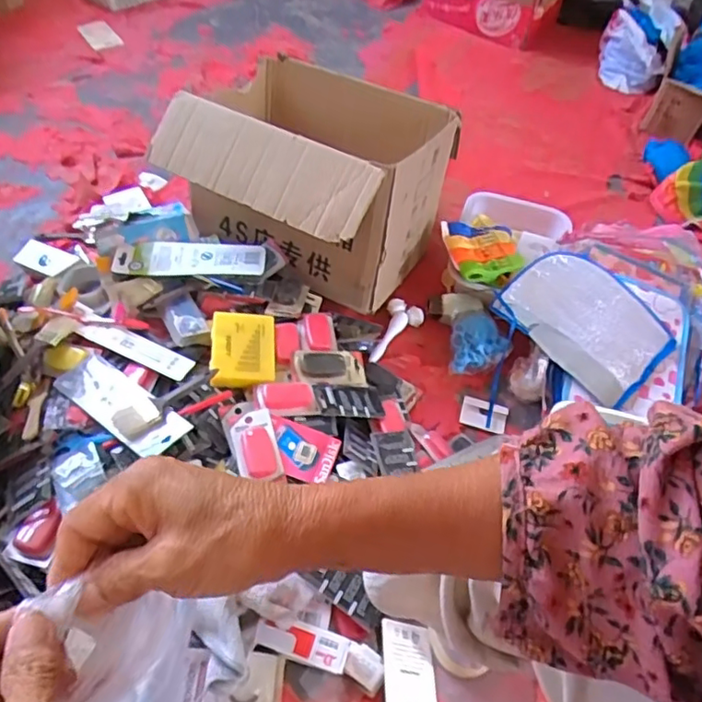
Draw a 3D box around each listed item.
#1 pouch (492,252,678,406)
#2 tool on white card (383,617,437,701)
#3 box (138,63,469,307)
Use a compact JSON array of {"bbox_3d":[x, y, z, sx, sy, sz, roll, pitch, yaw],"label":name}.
[{"bbox_3d":[0.386,-0.053,0.975,0.257,0.051,0.207,39,58,23],"label":"pouch"},{"bbox_3d":[0.069,0.407,0.653,0.065,0.008,0.195,12,55,-17],"label":"tool on white card"},{"bbox_3d":[-0.066,-0.298,1.017,0.393,0.278,0.374,23,53,12],"label":"box"}]

